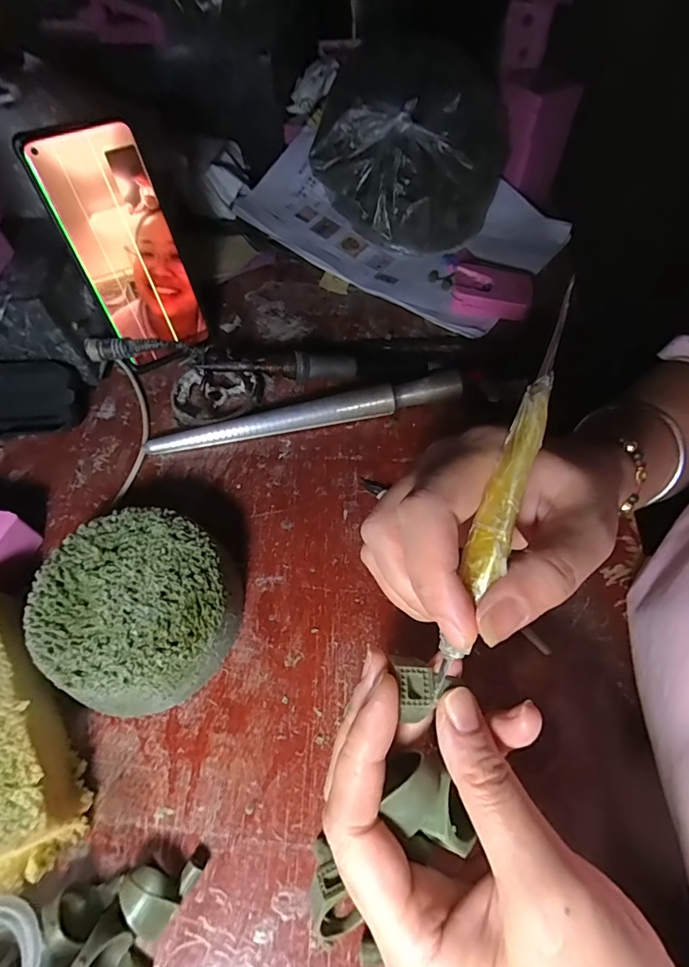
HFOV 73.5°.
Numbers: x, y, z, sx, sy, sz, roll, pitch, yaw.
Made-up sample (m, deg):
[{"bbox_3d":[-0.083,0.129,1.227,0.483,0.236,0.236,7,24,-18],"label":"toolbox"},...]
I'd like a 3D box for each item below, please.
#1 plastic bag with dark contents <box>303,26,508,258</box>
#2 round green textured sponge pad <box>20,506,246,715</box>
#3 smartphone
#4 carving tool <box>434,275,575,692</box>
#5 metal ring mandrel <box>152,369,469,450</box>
[{"bbox_3d":[0.070,-0.344,0.470,0.175,0.136,0.195,11,59,5],"label":"plastic bag with dark contents"},{"bbox_3d":[-0.114,0.069,0.261,0.102,0.044,0.099,1,58,-1],"label":"round green textured sponge pad"},{"bbox_3d":[-0.158,-0.168,0.340,0.071,0.155,0.005,-29,44,-16],"label":"smartphone"},{"bbox_3d":[0.053,0.007,0.157,0.010,0.017,0.139,17,99,9],"label":"carving tool"},{"bbox_3d":[-0.025,-0.054,0.351,0.240,0.025,0.020,-12,59,-9],"label":"metal ring mandrel"}]

